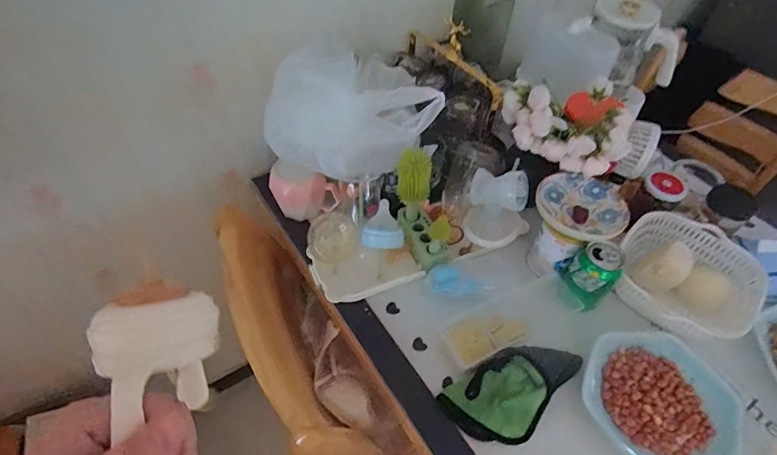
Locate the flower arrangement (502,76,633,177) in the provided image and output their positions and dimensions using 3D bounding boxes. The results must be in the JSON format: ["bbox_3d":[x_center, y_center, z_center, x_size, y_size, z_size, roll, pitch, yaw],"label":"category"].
[{"bbox_3d":[0.276,-0.165,0.683,0.170,0.082,0.165,4,50,0],"label":"flower arrangement"}]

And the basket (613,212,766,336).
[{"bbox_3d":[0.466,0.074,0.703,0.191,0.075,0.180,38,58,24],"label":"basket"}]

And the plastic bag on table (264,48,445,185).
[{"bbox_3d":[-0.048,-0.175,0.673,0.258,0.157,0.139,-35,61,-28],"label":"plastic bag on table"}]

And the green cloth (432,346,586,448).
[{"bbox_3d":[0.175,0.214,0.592,0.199,0.043,0.096,-22,55,-20],"label":"green cloth"}]

